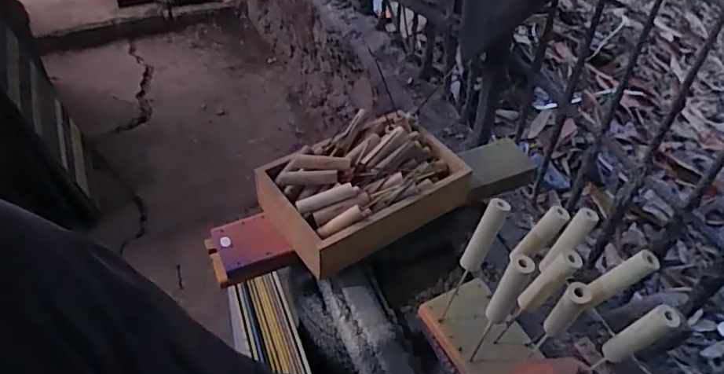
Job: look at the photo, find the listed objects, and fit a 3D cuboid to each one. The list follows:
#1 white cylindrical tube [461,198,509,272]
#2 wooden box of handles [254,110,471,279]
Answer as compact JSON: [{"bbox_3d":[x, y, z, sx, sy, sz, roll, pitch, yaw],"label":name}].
[{"bbox_3d":[0.123,0.047,0.529,0.019,0.086,0.018,-15,43,-45],"label":"white cylindrical tube"},{"bbox_3d":[0.003,-0.001,0.806,0.283,0.106,0.174,-27,51,-23],"label":"wooden box of handles"}]

